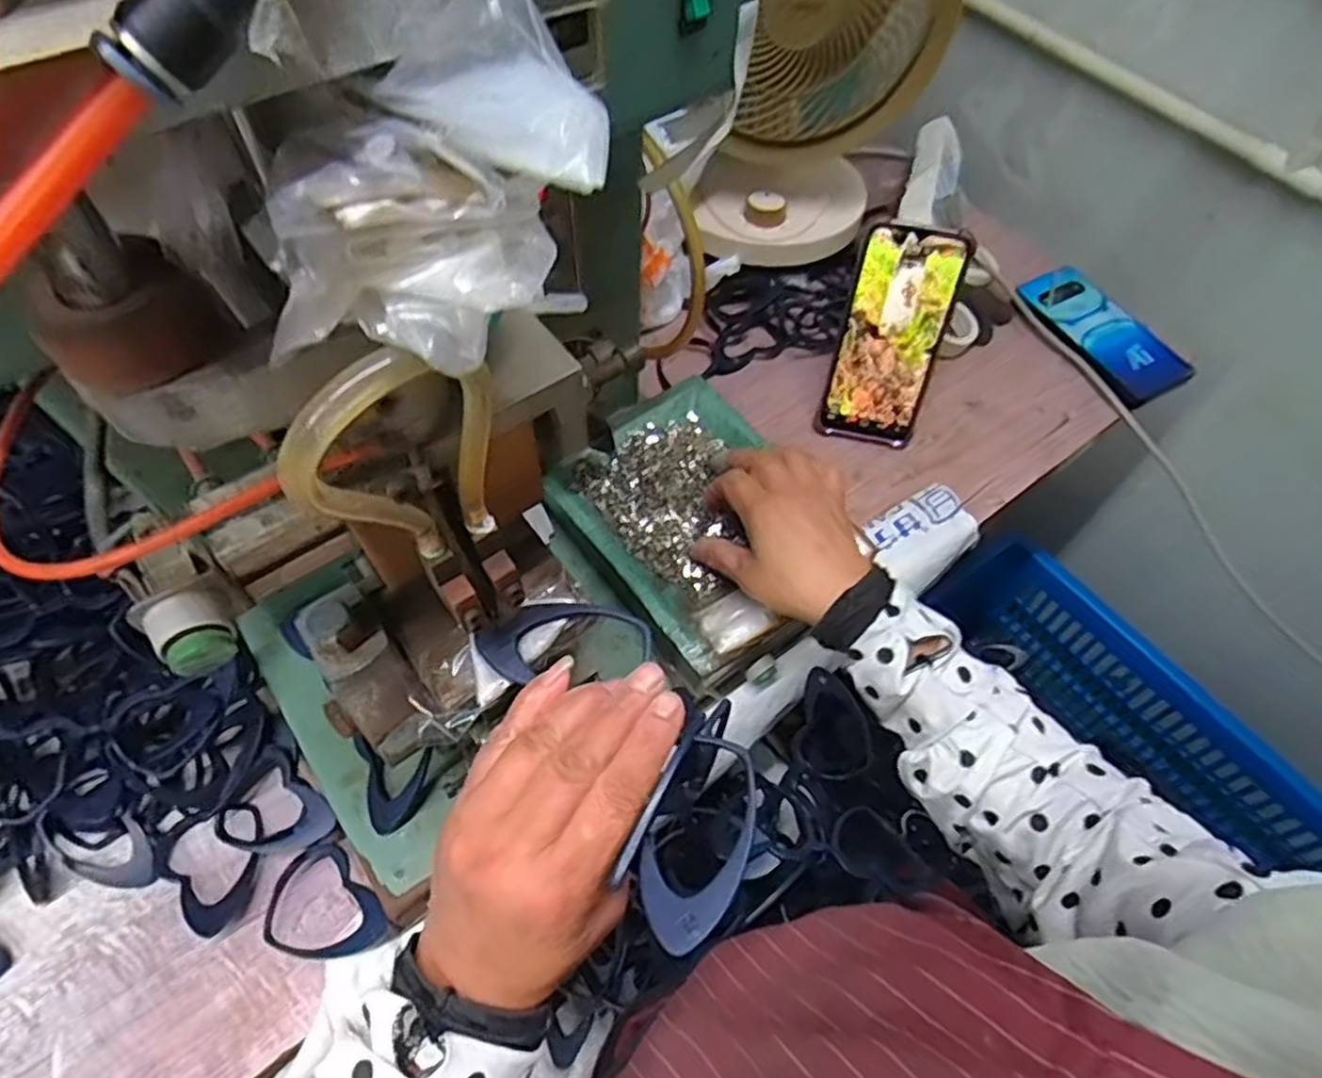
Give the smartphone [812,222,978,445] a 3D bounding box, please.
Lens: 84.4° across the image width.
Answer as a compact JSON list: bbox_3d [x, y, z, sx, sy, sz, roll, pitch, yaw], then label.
[{"bbox_3d":[0.179,-0.154,0.570,0.076,0.165,0.010,12,34,5],"label":"smartphone"}]

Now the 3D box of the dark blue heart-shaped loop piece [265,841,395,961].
[{"bbox_3d":[-0.190,0.206,0.408,0.064,0.013,0.066,-30,65,-9],"label":"dark blue heart-shaped loop piece"}]

